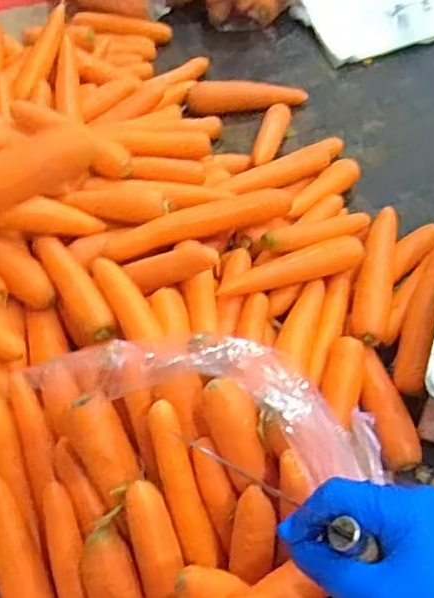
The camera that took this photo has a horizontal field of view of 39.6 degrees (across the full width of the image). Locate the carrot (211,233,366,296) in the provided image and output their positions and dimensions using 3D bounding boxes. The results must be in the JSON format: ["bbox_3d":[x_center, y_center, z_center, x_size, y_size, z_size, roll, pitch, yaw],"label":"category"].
[{"bbox_3d":[0.076,-0.030,0.608,0.149,0.025,0.034,-18,55,-7],"label":"carrot"}]

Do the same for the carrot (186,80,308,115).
[{"bbox_3d":[0.041,-0.273,0.833,0.165,0.046,0.040,-1,55,5],"label":"carrot"}]

